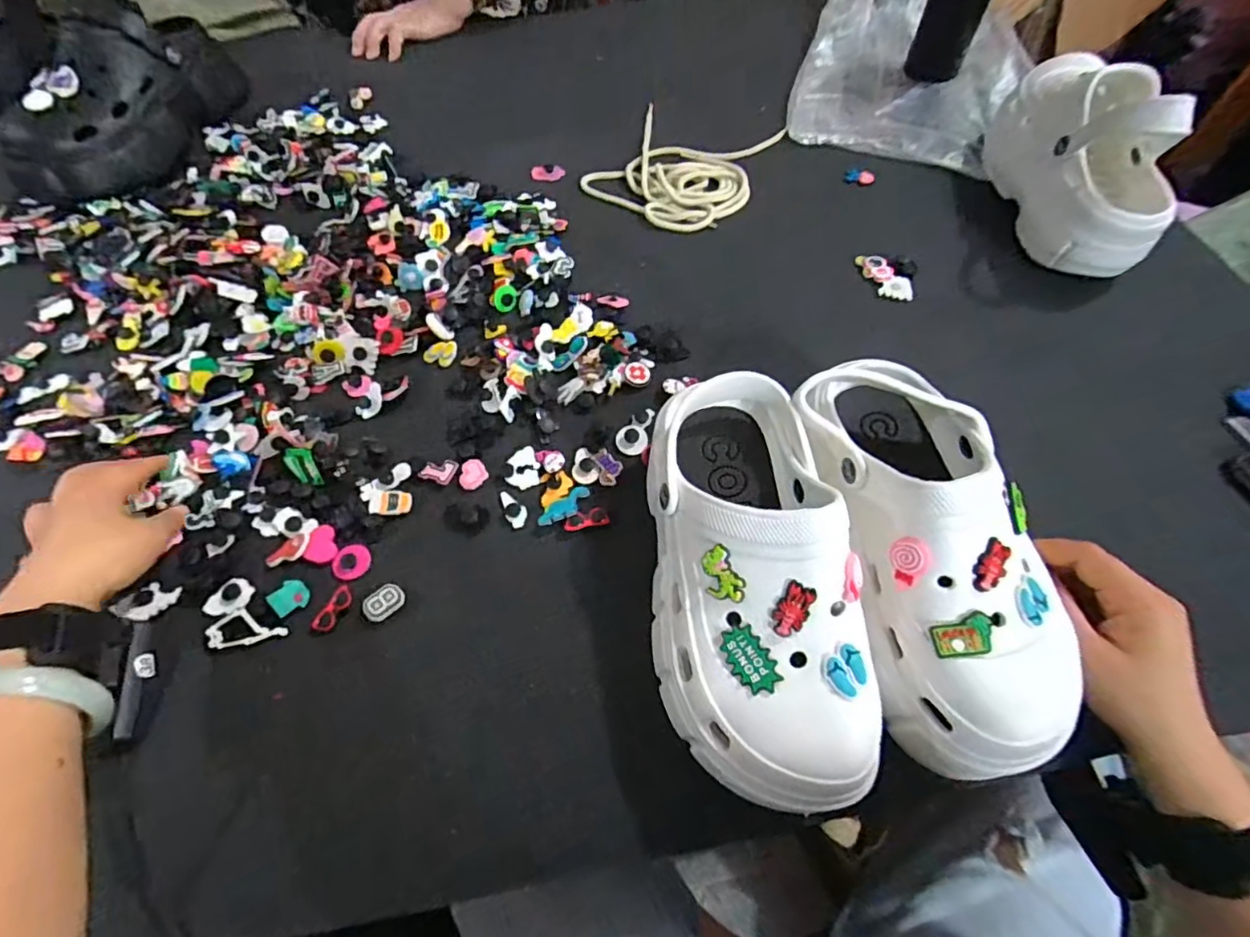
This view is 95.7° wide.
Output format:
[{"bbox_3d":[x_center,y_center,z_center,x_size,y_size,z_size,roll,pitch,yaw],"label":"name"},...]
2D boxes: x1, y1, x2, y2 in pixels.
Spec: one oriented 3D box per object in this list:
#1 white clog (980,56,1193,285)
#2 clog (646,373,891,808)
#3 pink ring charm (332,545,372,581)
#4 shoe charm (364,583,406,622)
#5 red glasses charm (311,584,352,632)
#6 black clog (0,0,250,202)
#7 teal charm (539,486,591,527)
[{"bbox_3d":[0.412,-0.289,0.514,0.086,0.117,0.236,4,61,3],"label":"white clog"},{"bbox_3d":[0.073,0.057,0.337,0.113,0.109,0.247,-3,61,-1],"label":"clog"},{"bbox_3d":[-0.195,0.066,0.402,0.026,0.004,0.026,-1,61,1],"label":"pink ring charm"},{"bbox_3d":[-0.163,0.091,0.386,0.019,0.012,0.026,38,68,20],"label":"shoe charm"},{"bbox_3d":[-0.197,0.094,0.381,0.014,0.004,0.032,36,76,4],"label":"red glasses charm"},{"bbox_3d":[-0.534,-0.396,0.589,0.120,0.117,0.241,8,61,6],"label":"black clog"},{"bbox_3d":[-0.044,0.028,0.413,0.043,0.008,0.021,-33,65,-16],"label":"teal charm"}]

